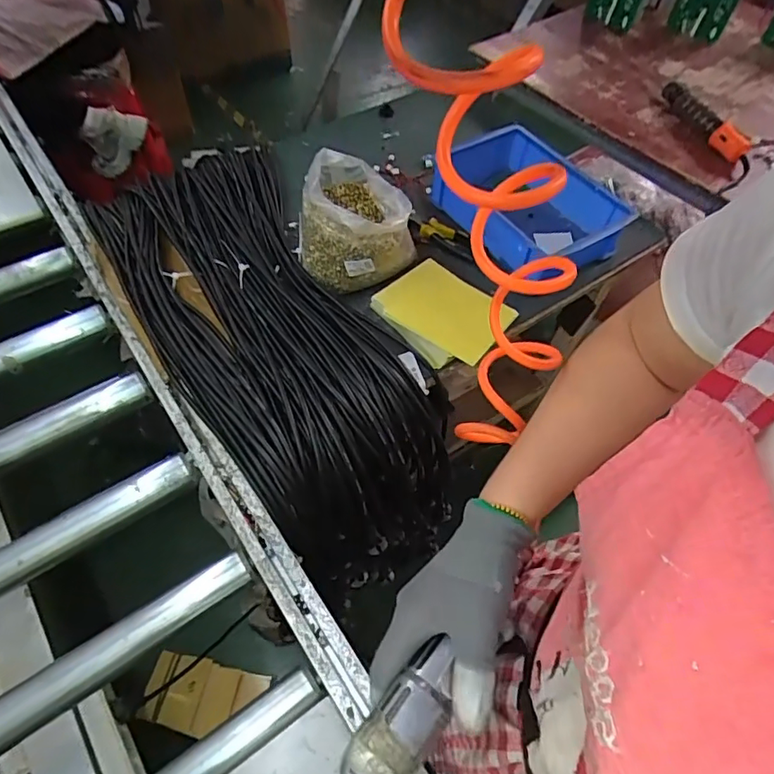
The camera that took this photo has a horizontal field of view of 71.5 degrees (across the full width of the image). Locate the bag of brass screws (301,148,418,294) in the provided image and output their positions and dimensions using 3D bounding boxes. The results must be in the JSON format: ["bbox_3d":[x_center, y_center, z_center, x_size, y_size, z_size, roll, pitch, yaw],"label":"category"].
[{"bbox_3d":[-0.049,-0.236,0.791,0.156,0.125,0.140,27,58,13],"label":"bag of brass screws"}]

